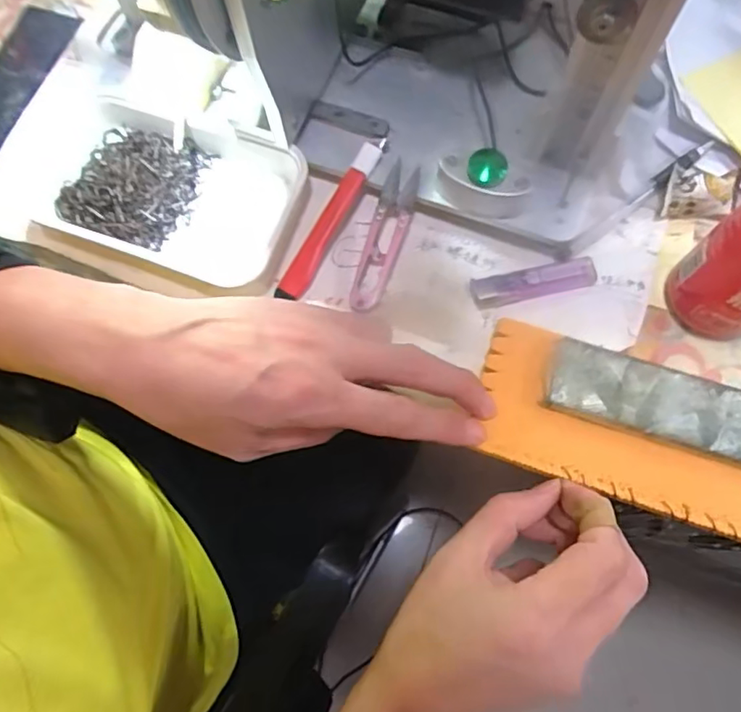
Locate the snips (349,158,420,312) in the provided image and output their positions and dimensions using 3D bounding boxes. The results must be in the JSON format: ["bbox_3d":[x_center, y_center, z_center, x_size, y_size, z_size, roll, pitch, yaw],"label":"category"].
[{"bbox_3d":[0.010,-0.077,0.376,0.022,0.021,0.100,18,88,8],"label":"snips"}]

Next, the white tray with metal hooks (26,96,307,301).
[{"bbox_3d":[-0.138,-0.106,0.389,0.170,0.030,0.118,23,75,9],"label":"white tray with metal hooks"}]

